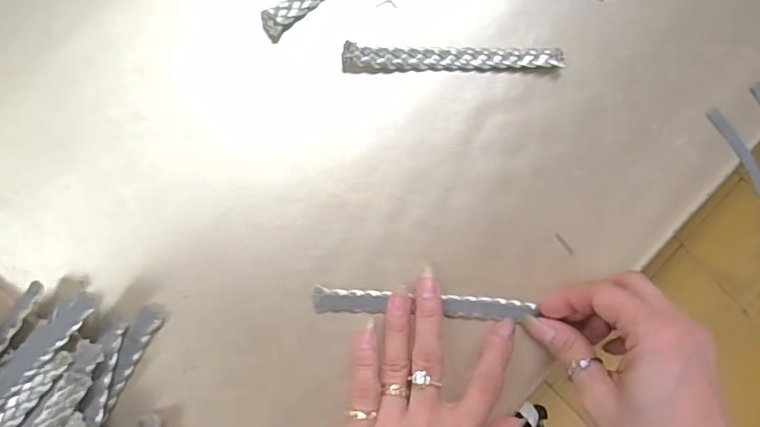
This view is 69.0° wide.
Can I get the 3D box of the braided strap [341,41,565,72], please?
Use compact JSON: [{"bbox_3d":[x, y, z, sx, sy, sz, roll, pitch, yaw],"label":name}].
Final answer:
[{"bbox_3d":[0.044,-0.093,0.330,0.132,0.010,0.013,-2,88,-7],"label":"braided strap"}]

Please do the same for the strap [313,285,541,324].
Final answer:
[{"bbox_3d":[0.027,0.054,0.324,0.130,0.008,0.014,4,87,-7],"label":"strap"}]

